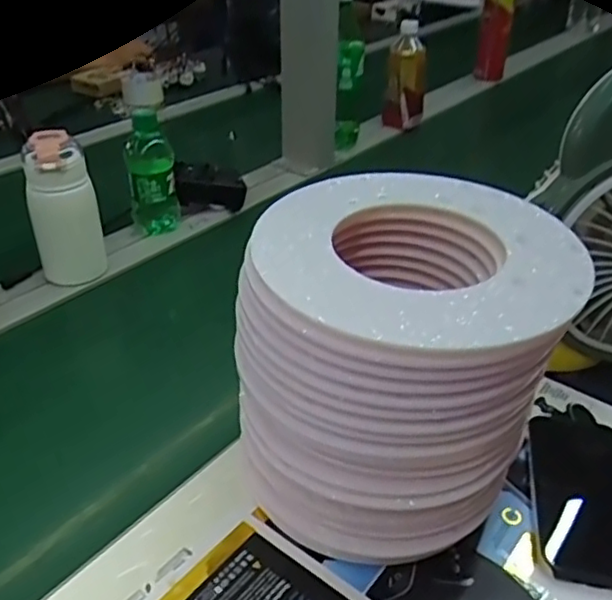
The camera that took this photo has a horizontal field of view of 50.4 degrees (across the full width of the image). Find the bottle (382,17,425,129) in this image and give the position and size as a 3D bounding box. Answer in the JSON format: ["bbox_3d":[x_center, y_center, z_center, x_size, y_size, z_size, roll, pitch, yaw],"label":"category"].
[{"bbox_3d":[0.198,-0.426,1.269,0.079,0.196,0.070,6,34,4],"label":"bottle"}]

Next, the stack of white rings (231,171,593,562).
[{"bbox_3d":[0.063,0.055,0.452,0.188,0.225,0.200,16,37,21],"label":"stack of white rings"}]

